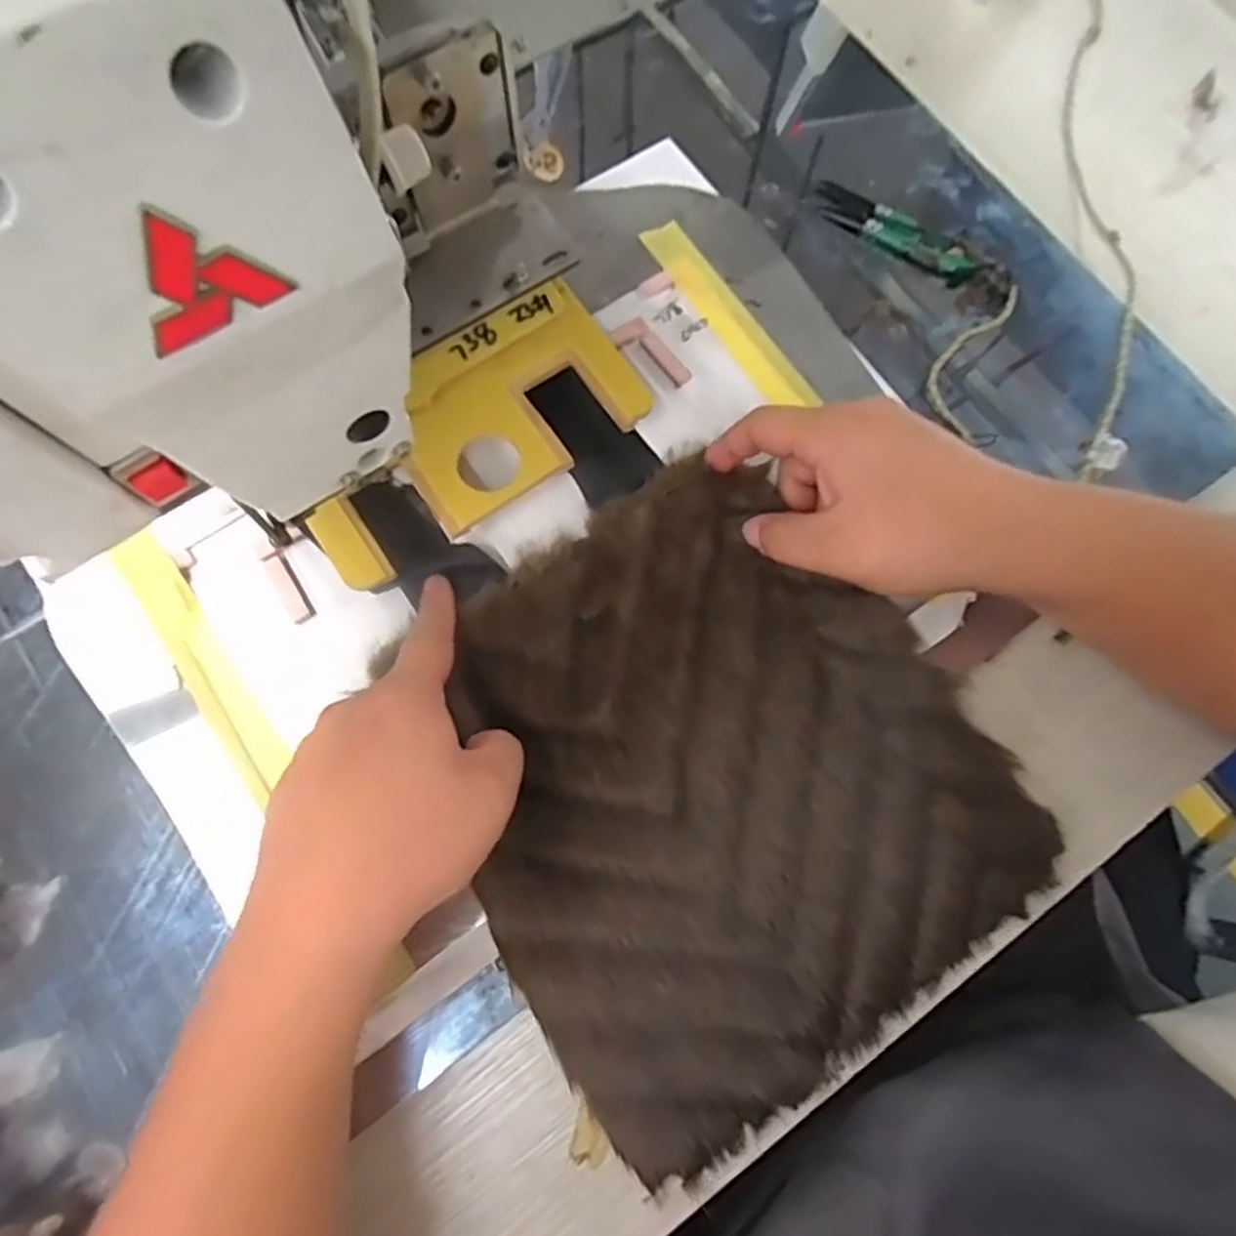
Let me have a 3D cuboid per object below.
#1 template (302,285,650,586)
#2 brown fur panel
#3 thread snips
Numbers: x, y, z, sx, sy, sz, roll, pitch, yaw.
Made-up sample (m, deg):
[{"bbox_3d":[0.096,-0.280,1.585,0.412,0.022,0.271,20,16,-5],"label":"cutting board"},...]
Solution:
[{"bbox_3d":[-0.078,-0.097,0.368,0.180,0.008,0.090,-35,84,-9],"label":"template"},{"bbox_3d":[0.045,0.075,0.339,0.240,0.024,0.273,-34,81,-10],"label":"brown fur panel"},{"bbox_3d":[0.168,-0.231,0.429,0.109,0.010,0.027,31,76,7],"label":"thread snips"}]

